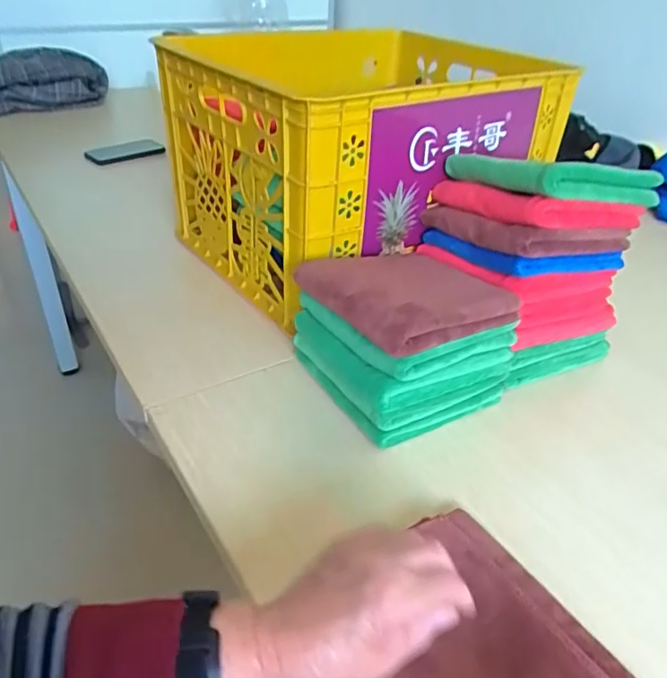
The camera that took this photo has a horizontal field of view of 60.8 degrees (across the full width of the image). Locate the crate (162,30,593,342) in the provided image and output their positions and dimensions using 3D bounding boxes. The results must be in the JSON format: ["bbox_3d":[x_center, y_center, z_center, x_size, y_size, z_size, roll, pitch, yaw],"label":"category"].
[{"bbox_3d":[0.031,-0.294,0.878,0.493,0.266,0.491,-18,41,-28],"label":"crate"}]

